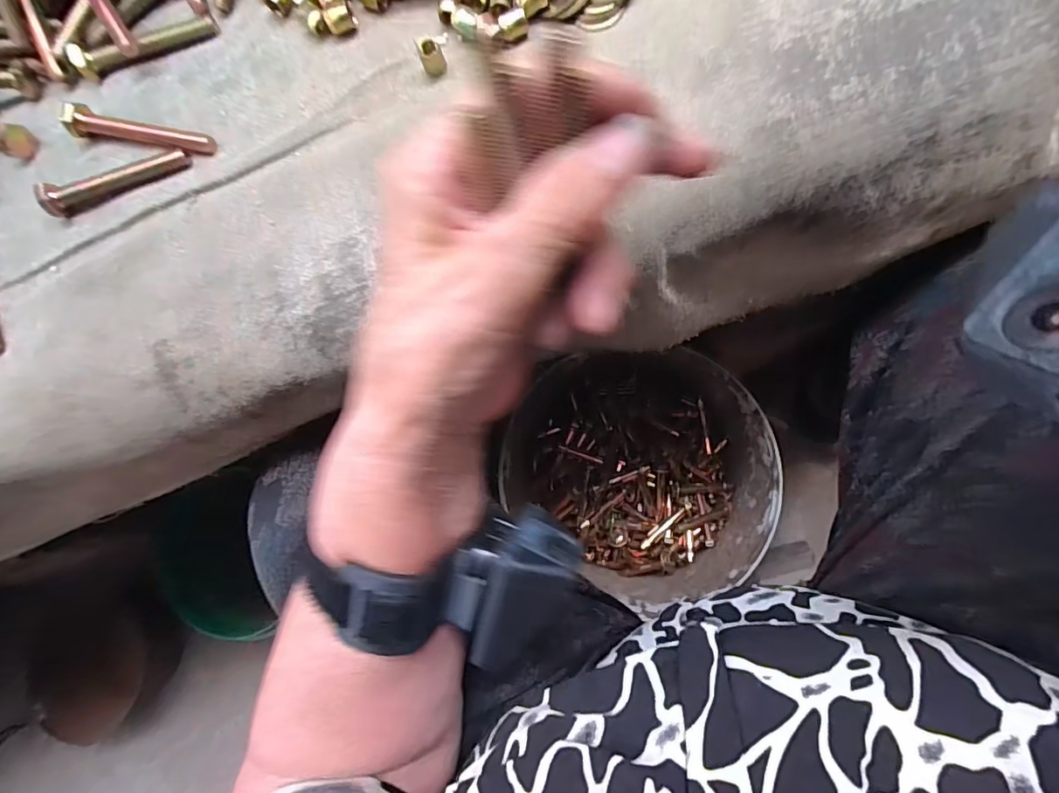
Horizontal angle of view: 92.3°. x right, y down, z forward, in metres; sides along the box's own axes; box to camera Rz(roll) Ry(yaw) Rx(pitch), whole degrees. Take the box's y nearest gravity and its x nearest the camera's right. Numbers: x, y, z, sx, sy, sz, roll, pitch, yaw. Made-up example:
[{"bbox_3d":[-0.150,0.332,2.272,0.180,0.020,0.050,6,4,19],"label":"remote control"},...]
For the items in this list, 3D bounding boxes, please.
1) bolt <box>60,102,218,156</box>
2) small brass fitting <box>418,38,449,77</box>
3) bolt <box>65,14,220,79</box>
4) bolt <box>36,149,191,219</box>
[{"bbox_3d":[-0.173,-0.118,0.225,0.065,0.014,0.012,11,85,10],"label":"bolt"},{"bbox_3d":[-0.041,-0.142,0.213,0.009,0.010,0.009,-1,83,9],"label":"small brass fitting"},{"bbox_3d":[-0.174,-0.159,0.229,0.065,0.011,0.013,-15,81,7],"label":"bolt"},{"bbox_3d":[-0.185,-0.098,0.223,0.068,0.013,0.014,-19,81,6],"label":"bolt"}]

